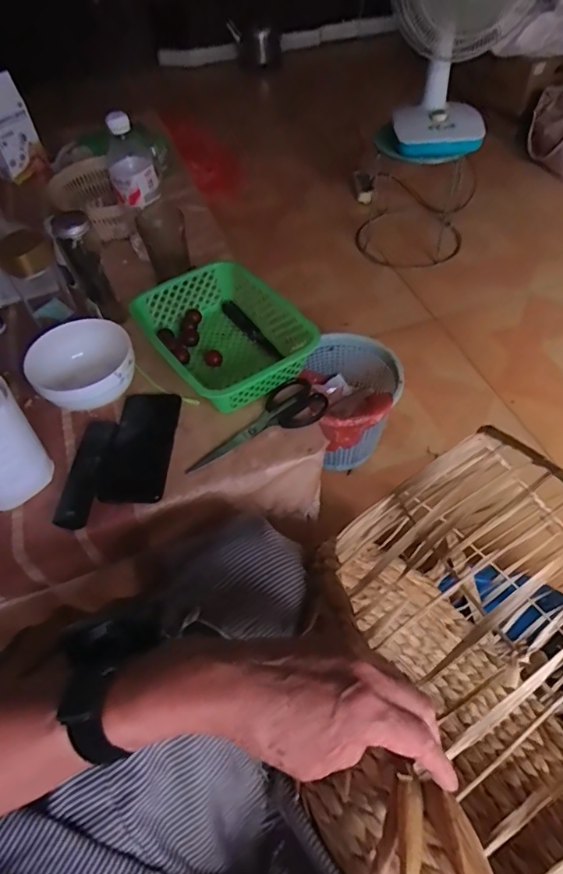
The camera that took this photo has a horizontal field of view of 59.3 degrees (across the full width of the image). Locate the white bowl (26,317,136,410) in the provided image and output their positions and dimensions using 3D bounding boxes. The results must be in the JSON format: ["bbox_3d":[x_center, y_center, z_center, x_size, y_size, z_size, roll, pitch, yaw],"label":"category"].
[{"bbox_3d":[-0.263,-0.089,0.668,0.129,0.073,0.137,-2,53,3],"label":"white bowl"}]

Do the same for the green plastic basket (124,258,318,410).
[{"bbox_3d":[-0.076,-0.143,0.695,0.187,0.064,0.246,-29,56,-17],"label":"green plastic basket"}]

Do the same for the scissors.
[{"bbox_3d":[-0.034,-0.017,0.628,0.196,0.009,0.067,-29,56,-16],"label":"scissors"}]

